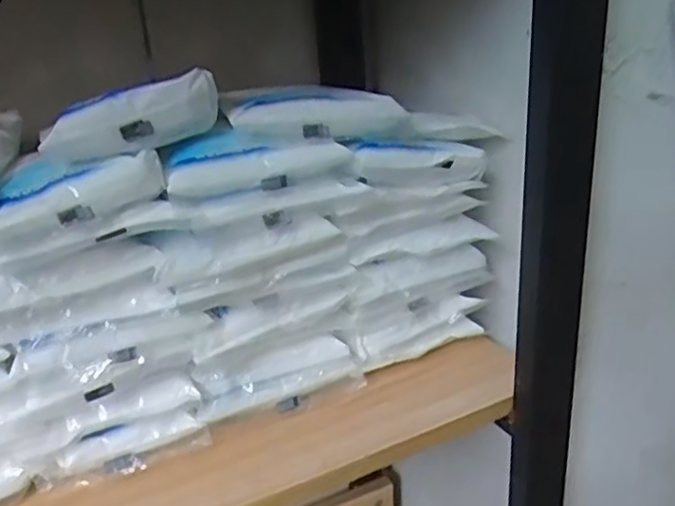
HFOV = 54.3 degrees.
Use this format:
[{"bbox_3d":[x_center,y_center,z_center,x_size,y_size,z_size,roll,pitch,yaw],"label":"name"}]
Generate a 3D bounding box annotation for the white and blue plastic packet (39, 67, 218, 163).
[{"bbox_3d":[-0.120,-0.080,0.385,0.101,0.039,0.019,-16,26,-28],"label":"white and blue plastic packet"}]

